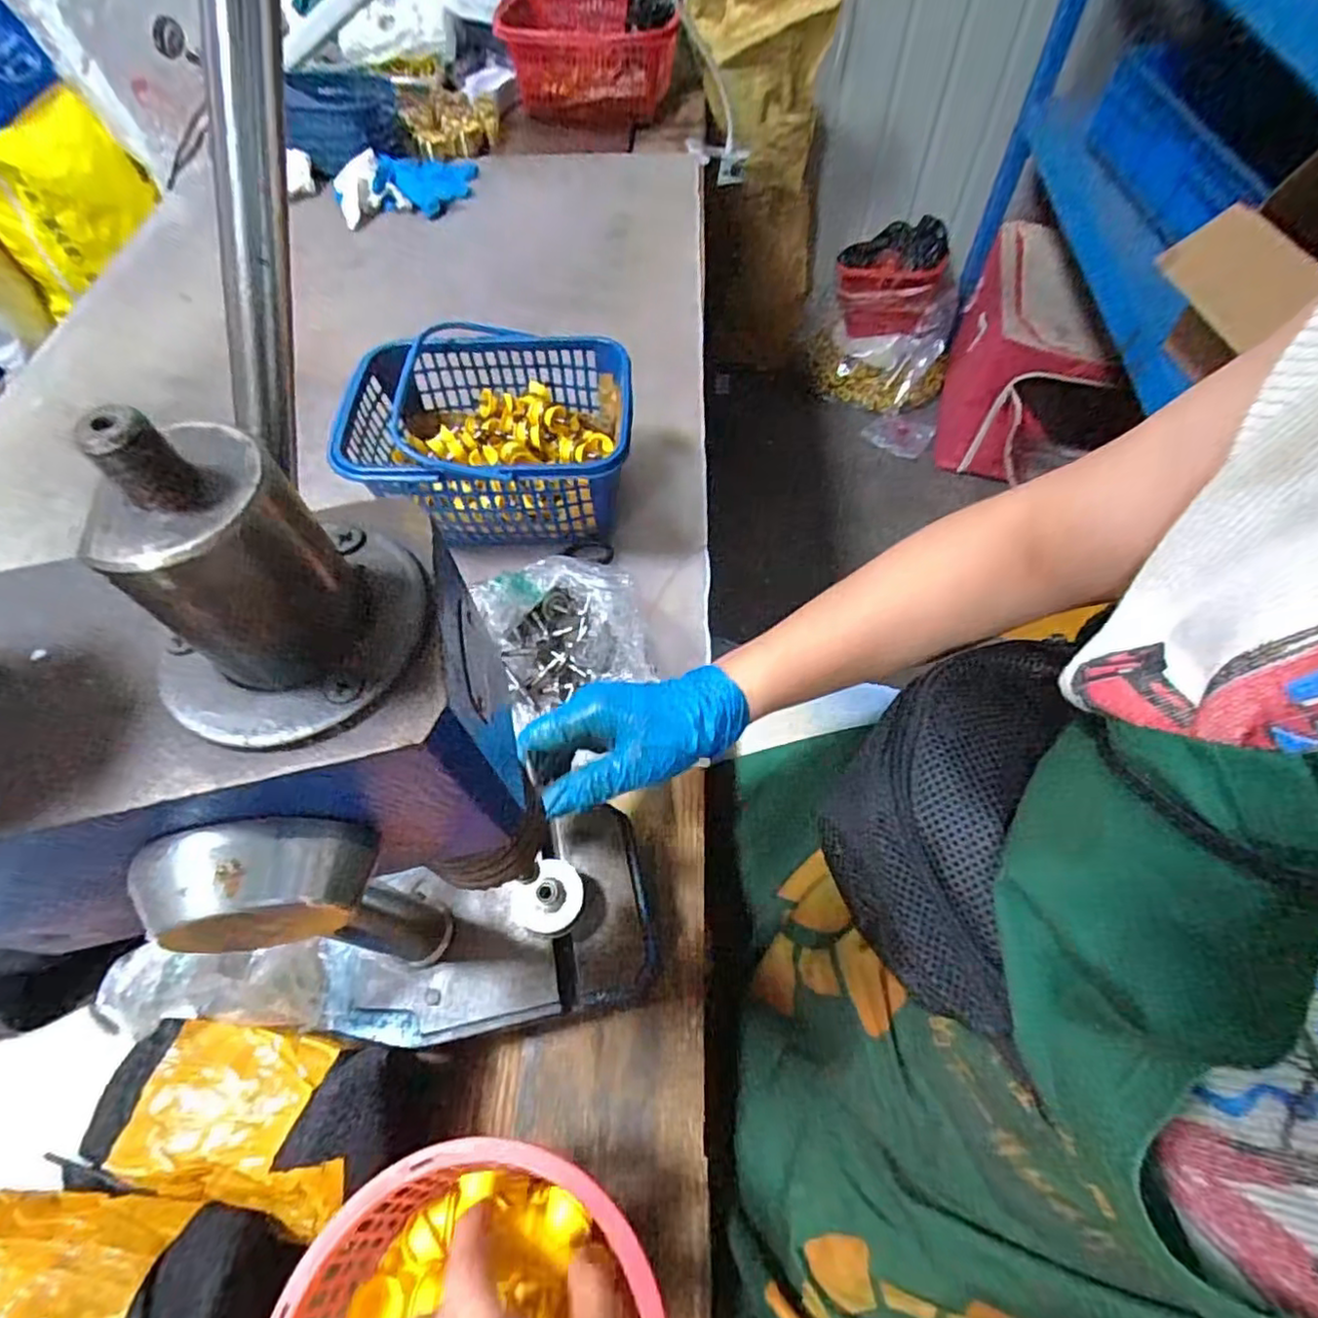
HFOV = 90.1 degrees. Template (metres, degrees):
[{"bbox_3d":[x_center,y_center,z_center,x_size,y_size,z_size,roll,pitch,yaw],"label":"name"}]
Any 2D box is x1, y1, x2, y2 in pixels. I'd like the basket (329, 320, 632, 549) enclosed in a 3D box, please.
[{"bbox_3d":[-0.146,-0.190,0.599,0.239,0.119,0.183,4,60,2],"label":"basket"}]

